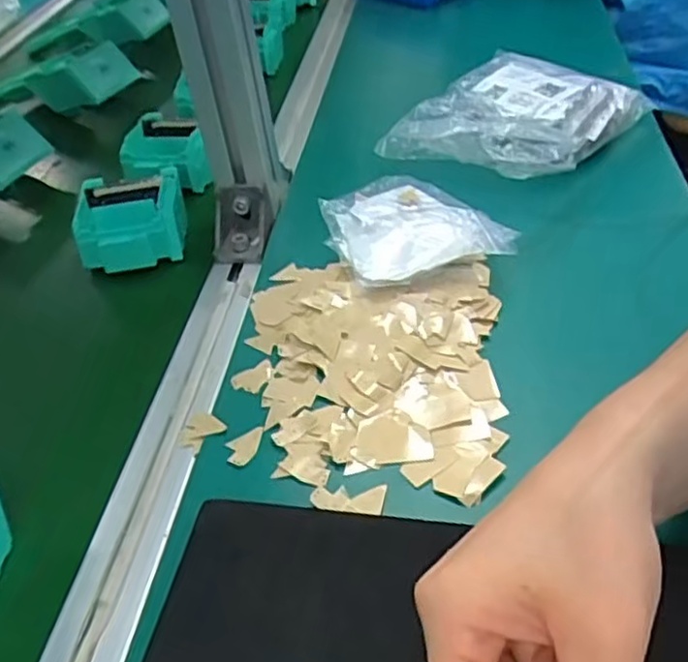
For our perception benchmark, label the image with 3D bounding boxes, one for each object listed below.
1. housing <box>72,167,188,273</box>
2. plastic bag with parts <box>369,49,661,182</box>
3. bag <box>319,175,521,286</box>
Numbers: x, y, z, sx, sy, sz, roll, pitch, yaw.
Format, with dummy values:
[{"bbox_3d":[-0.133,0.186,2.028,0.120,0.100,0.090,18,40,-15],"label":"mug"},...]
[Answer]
[{"bbox_3d":[-0.157,-0.082,0.521,0.075,0.040,0.080,-11,44,2],"label":"housing"},{"bbox_3d":[0.141,-0.177,0.568,0.140,0.046,0.186,28,57,35],"label":"plastic bag with parts"},{"bbox_3d":[0.045,-0.079,0.489,0.115,0.024,0.126,-25,45,-12],"label":"bag"}]

